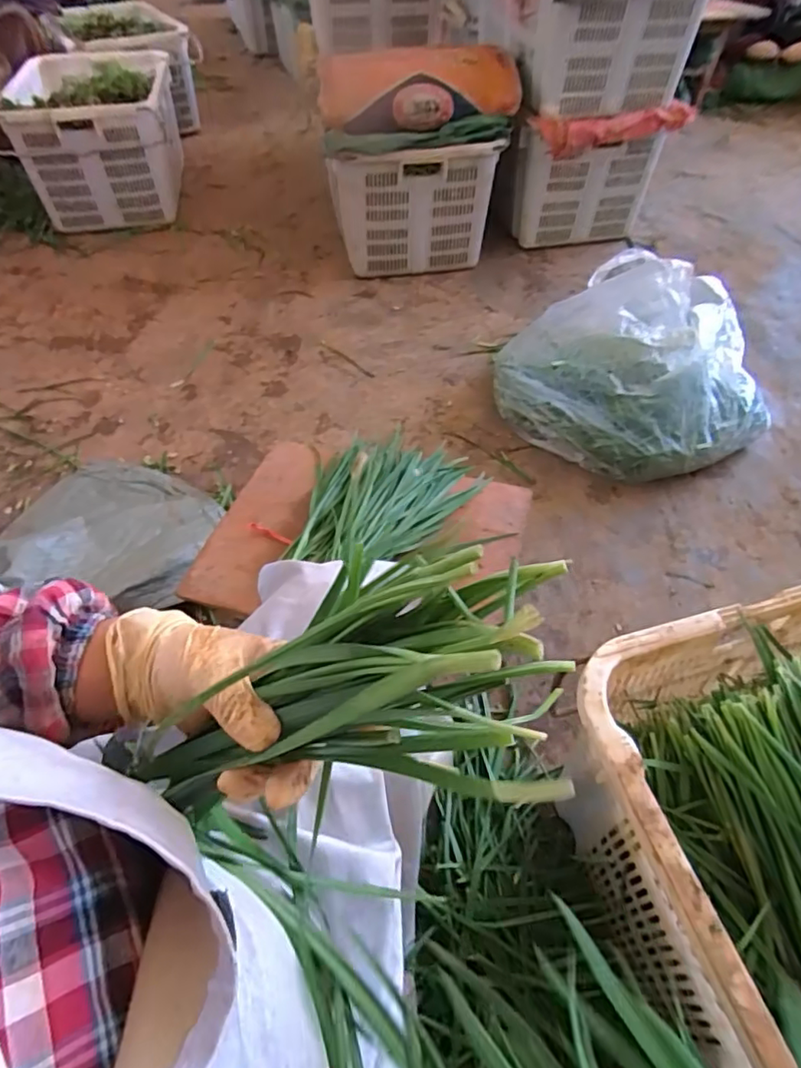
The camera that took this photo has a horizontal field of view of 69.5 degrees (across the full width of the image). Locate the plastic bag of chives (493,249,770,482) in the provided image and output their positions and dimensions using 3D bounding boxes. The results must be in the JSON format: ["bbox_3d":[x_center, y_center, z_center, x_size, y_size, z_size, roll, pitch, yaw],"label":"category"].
[{"bbox_3d":[0.478,-0.351,1.194,0.568,0.280,0.362,7,49,13],"label":"plastic bag of chives"}]

